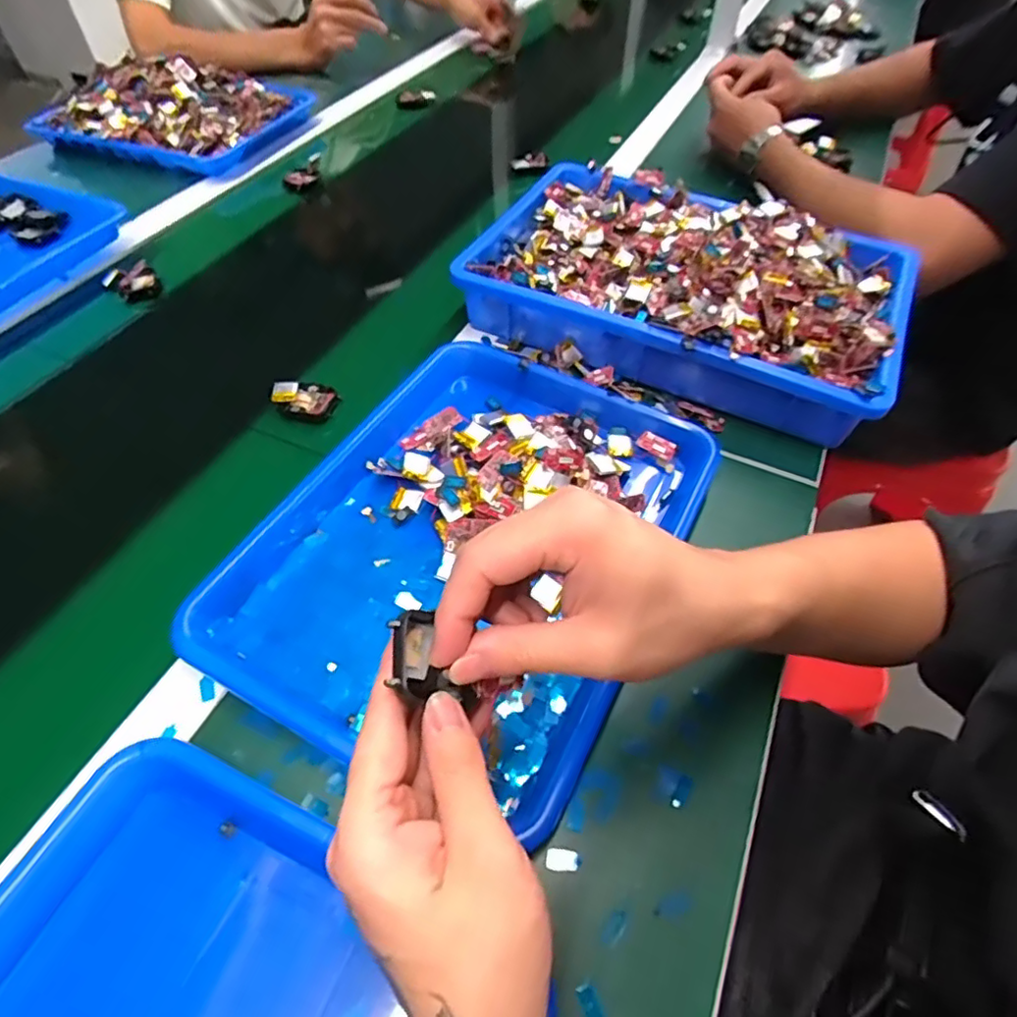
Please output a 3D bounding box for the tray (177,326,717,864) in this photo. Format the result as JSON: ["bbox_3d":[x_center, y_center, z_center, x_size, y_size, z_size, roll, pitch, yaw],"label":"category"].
[{"bbox_3d":[-0.027,0.013,0.416,0.267,0.047,0.330,24,56,16],"label":"tray"}]

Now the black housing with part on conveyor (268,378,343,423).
[{"bbox_3d":[-0.174,-0.095,0.513,0.052,0.018,0.038,11,54,6],"label":"black housing with part on conveyor"}]

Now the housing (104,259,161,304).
[{"bbox_3d":[-0.389,-0.234,0.617,0.048,0.020,0.057,-30,60,-22],"label":"housing"}]

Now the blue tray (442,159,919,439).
[{"bbox_3d":[0.161,-0.215,0.563,0.378,0.082,0.241,23,56,15],"label":"blue tray"}]

